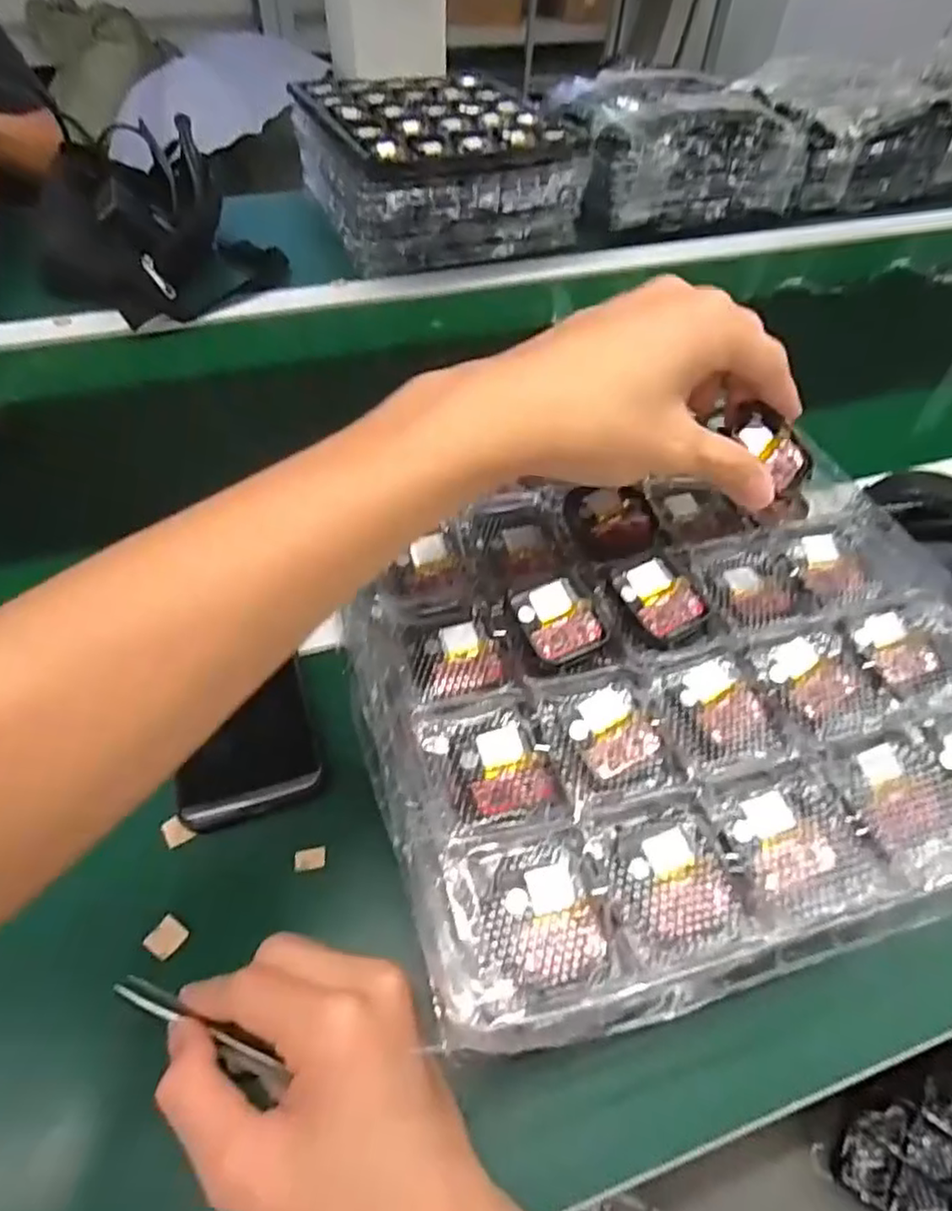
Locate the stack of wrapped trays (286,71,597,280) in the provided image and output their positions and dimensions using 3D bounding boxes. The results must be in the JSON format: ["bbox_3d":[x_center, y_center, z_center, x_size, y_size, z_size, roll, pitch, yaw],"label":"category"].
[{"bbox_3d":[-0.049,-0.517,0.790,0.270,0.121,0.260,-20,54,-17],"label":"stack of wrapped trays"}]

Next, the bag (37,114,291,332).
[{"bbox_3d":[-0.343,-0.409,0.713,0.227,0.112,0.175,32,57,22],"label":"bag"}]

